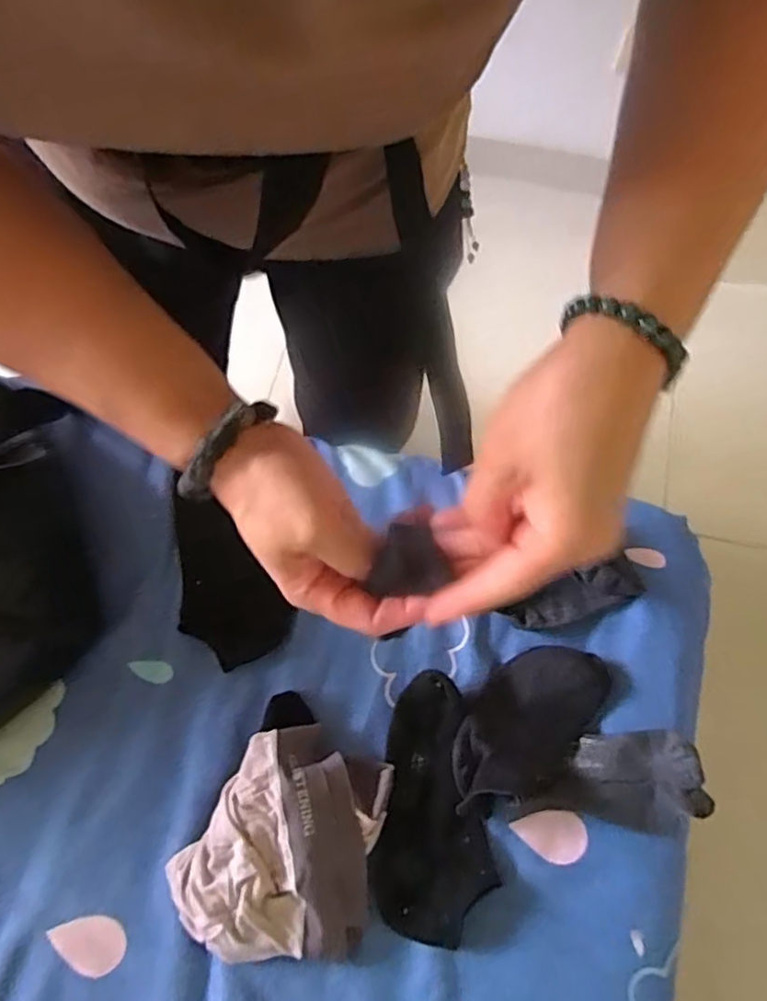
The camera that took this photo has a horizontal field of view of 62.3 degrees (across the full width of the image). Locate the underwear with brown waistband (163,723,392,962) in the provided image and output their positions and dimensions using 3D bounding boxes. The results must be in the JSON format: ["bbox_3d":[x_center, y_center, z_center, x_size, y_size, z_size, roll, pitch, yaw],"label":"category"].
[{"bbox_3d":[-0.084,0.272,0.508,0.159,0.050,0.169,13,68,3],"label":"underwear with brown waistband"}]

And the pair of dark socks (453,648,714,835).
[{"bbox_3d":[0.161,0.197,0.539,0.193,0.045,0.140,5,68,0],"label":"pair of dark socks"}]

